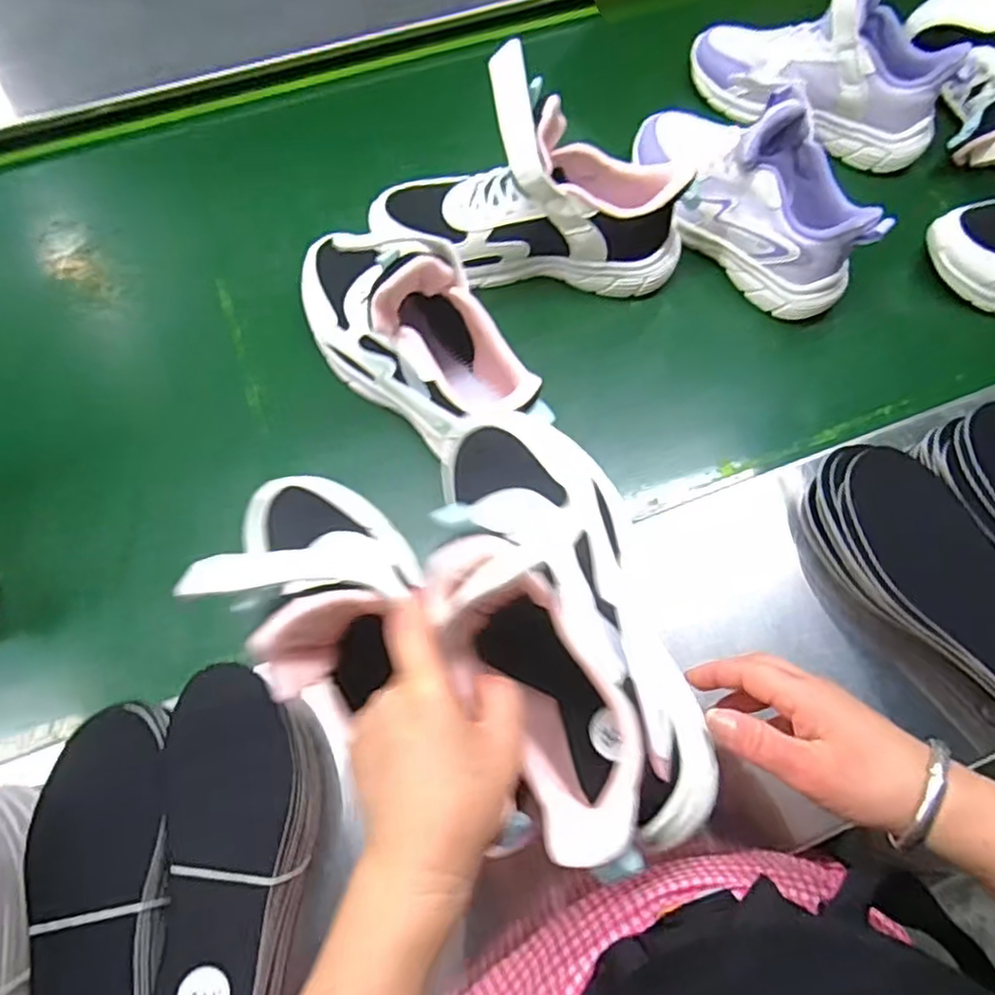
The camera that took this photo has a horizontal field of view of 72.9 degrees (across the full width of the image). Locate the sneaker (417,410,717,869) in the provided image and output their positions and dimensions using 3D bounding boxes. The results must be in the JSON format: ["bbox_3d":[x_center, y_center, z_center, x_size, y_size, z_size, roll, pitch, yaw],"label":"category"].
[{"bbox_3d":[0.043,0.053,0.360,0.095,0.083,0.247,-14,60,-6],"label":"sneaker"}]

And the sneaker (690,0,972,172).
[{"bbox_3d":[0.305,-0.411,0.616,0.236,0.137,0.080,22,72,6],"label":"sneaker"}]

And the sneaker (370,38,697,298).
[{"bbox_3d":[0.027,-0.245,0.540,0.261,0.151,0.080,2,71,-1],"label":"sneaker"}]

